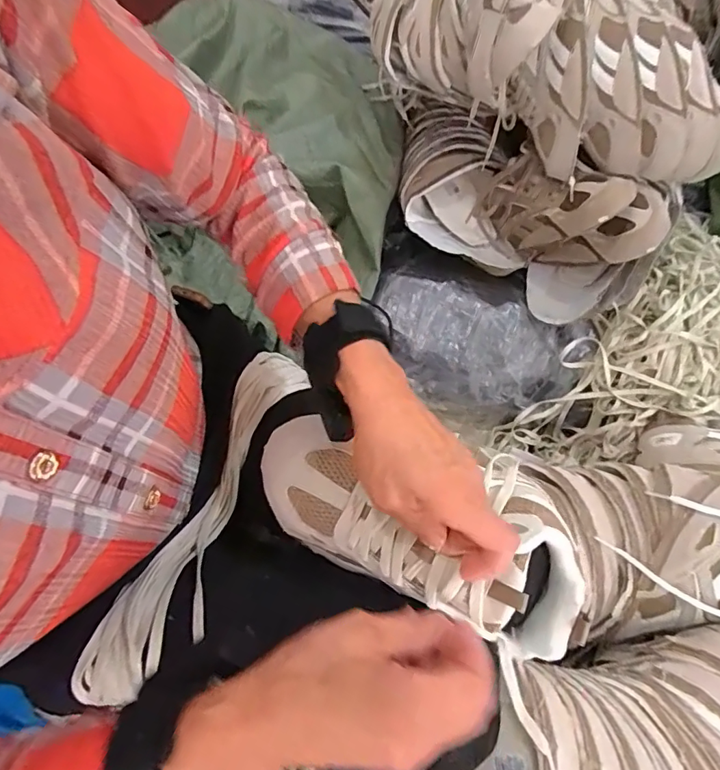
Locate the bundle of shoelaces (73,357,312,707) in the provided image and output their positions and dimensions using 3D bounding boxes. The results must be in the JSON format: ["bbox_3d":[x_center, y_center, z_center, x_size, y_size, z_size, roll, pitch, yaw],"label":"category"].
[{"bbox_3d":[-0.117,0.098,0.384,0.063,0.046,0.295,21,69,8],"label":"bundle of shoelaces"}]

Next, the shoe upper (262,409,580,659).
[{"bbox_3d":[0.041,0.095,0.351,0.239,0.075,0.115,21,69,9],"label":"shoe upper"}]

